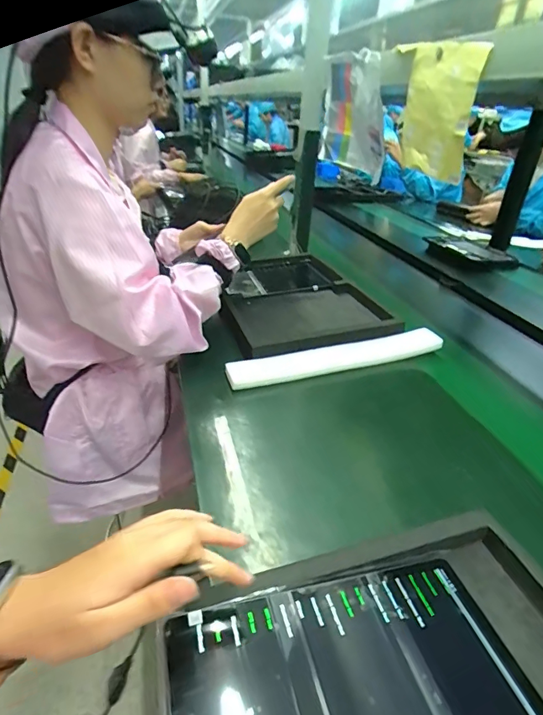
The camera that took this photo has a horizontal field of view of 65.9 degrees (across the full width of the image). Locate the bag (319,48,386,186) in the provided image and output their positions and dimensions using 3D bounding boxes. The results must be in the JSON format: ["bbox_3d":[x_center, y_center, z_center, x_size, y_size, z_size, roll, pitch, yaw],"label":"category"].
[{"bbox_3d":[0.155,-0.502,0.875,0.055,0.212,0.361,-15,35,-4],"label":"bag"}]

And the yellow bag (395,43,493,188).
[{"bbox_3d":[0.237,-0.363,0.623,0.026,0.166,0.194,-8,37,-10],"label":"yellow bag"}]

